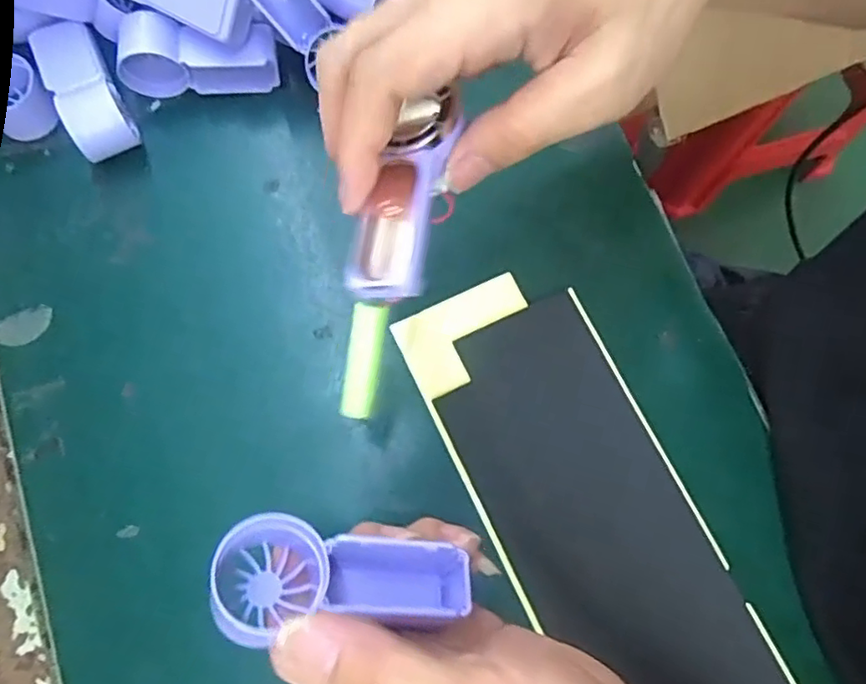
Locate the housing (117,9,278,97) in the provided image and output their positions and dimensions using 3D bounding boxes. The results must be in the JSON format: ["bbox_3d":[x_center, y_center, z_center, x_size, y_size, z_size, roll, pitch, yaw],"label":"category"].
[{"bbox_3d":[-0.142,-0.172,0.371,0.095,0.046,0.025,-4,76,-1],"label":"housing"}]

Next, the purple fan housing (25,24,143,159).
[{"bbox_3d":[-0.204,-0.146,0.369,0.034,0.033,0.087,-29,77,-7],"label":"purple fan housing"}]

